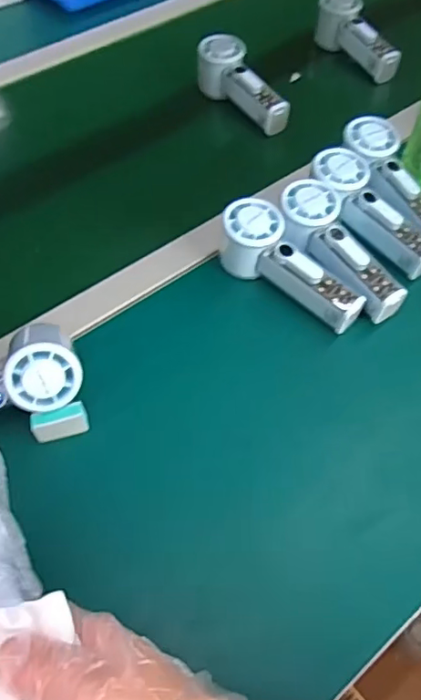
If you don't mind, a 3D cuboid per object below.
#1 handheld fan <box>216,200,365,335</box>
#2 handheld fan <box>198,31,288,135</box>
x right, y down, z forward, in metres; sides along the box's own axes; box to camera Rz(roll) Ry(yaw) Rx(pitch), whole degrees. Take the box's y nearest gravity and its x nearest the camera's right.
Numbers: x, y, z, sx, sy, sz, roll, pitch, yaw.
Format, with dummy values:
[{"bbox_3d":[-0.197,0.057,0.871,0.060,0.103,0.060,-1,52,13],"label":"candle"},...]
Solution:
[{"bbox_3d":[0.074,-0.075,0.529,0.153,0.056,0.053,42,66,12],"label":"handheld fan"},{"bbox_3d":[0.044,-0.333,0.712,0.046,0.068,0.160,-34,74,-20],"label":"handheld fan"}]

